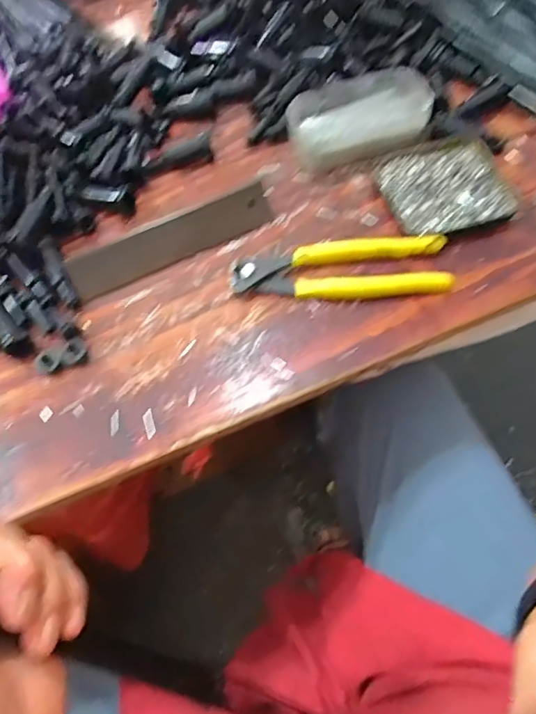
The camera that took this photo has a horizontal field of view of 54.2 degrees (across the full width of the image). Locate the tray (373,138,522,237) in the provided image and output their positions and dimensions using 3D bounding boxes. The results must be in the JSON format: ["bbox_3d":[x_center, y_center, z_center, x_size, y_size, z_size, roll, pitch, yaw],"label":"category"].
[{"bbox_3d":[0.149,-0.144,0.444,0.100,0.012,0.092,-15,61,-3],"label":"tray"}]

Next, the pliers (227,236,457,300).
[{"bbox_3d":[0.056,-0.068,0.413,0.168,0.018,0.047,-4,60,3],"label":"pliers"}]

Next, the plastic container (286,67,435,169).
[{"bbox_3d":[0.083,-0.221,0.477,0.125,0.029,0.078,-16,61,-4],"label":"plastic container"}]

